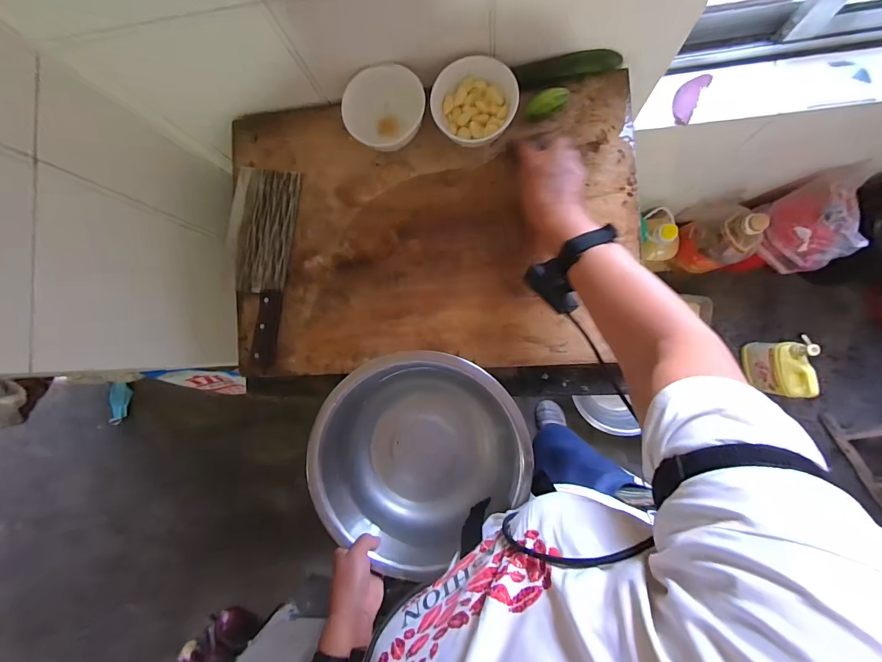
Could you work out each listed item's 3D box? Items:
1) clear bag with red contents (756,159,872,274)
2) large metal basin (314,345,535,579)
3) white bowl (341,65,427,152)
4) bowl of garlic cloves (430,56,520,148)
[{"bbox_3d":[0.919,-0.276,0.931,0.174,0.162,0.232,12,89,8],"label":"clear bag with red contents"},{"bbox_3d":[-0.031,0.162,0.515,0.276,0.079,0.257,-41,83,4],"label":"large metal basin"},{"bbox_3d":[-0.074,-0.294,0.522,0.109,0.063,0.096,4,88,7],"label":"white bowl"},{"bbox_3d":[0.045,-0.298,0.503,0.106,0.053,0.098,0,87,7],"label":"bowl of garlic cloves"}]

